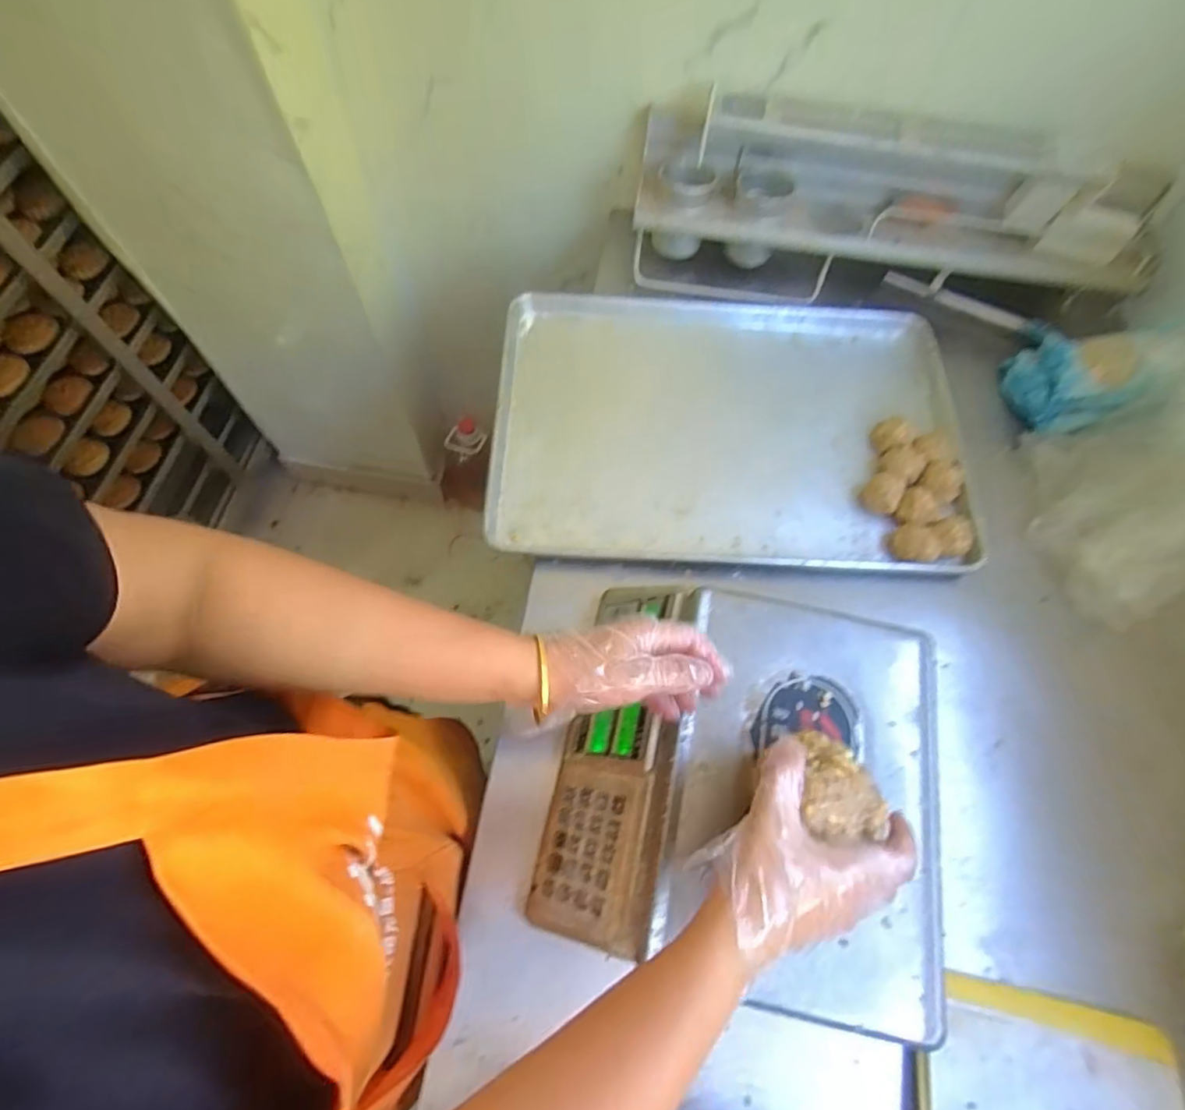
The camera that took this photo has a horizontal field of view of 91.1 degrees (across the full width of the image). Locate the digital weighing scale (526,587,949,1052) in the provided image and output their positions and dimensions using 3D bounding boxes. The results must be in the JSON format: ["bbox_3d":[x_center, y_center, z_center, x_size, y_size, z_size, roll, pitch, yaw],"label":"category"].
[{"bbox_3d":[0.132,0.203,0.542,0.318,0.121,0.328,13,66,4],"label":"digital weighing scale"}]

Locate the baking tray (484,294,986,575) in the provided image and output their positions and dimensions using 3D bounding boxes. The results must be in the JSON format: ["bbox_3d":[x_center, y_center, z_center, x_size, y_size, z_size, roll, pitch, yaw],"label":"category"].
[{"bbox_3d":[0.176,-0.171,0.770,0.593,0.040,0.407,2,66,-1],"label":"baking tray"}]

